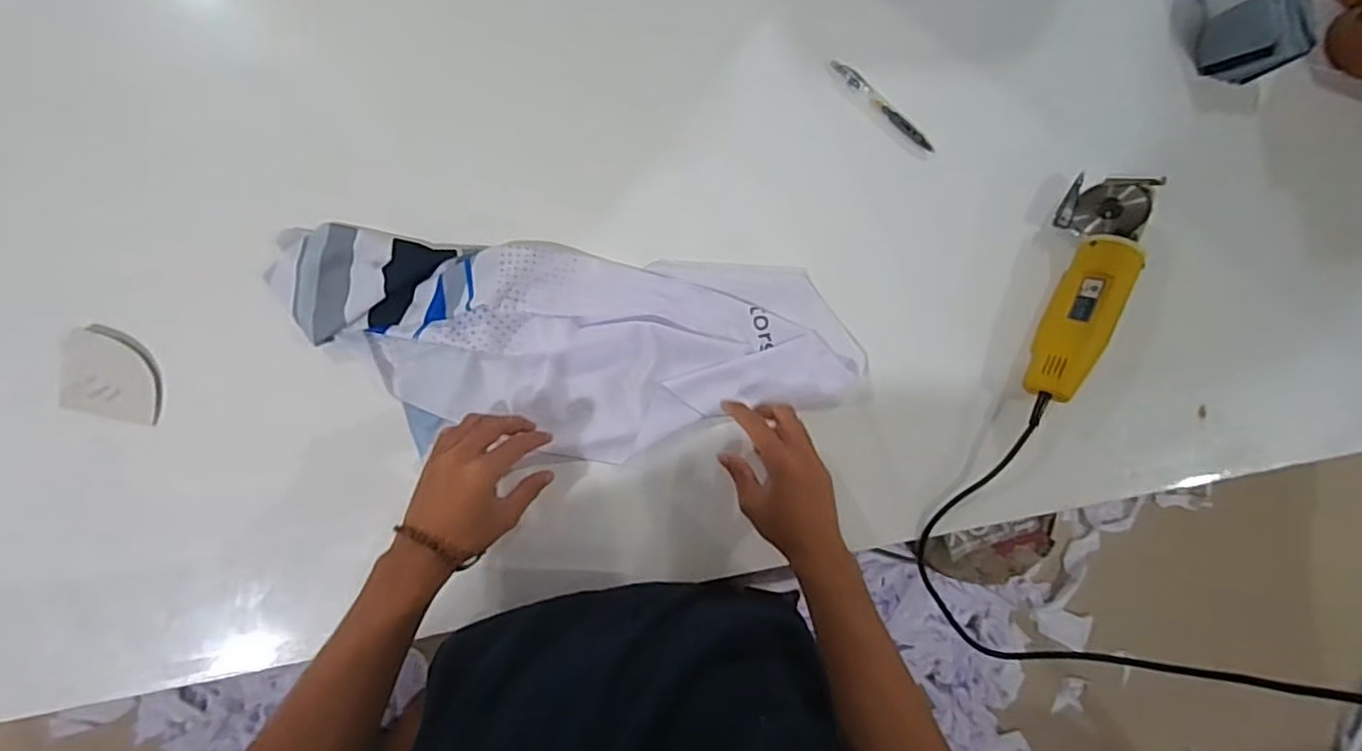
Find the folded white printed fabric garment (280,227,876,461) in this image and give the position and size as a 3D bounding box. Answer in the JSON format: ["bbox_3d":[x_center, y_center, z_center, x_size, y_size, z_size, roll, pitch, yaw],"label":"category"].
[{"bbox_3d":[-0.100,-0.025,0.622,0.545,0.024,0.196,5,84,-6],"label":"folded white printed fabric garment"}]

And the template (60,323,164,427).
[{"bbox_3d":[-0.514,-0.001,0.582,0.084,0.014,0.076,12,83,-5],"label":"template"}]

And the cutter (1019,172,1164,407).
[{"bbox_3d":[0.421,-0.093,0.662,0.081,0.059,0.249,20,82,-4],"label":"cutter"}]

